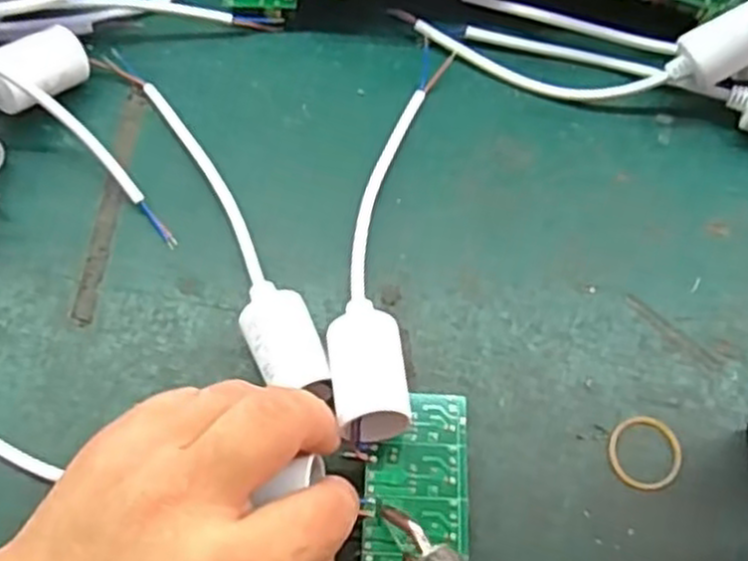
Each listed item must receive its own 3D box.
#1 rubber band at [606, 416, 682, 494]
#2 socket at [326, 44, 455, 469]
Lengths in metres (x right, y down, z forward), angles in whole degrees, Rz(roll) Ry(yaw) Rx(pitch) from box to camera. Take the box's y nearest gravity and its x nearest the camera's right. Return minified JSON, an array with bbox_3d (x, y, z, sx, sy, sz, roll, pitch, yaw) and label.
[{"bbox_3d":[0.111,0.069,0.315,0.030,0.004,0.031,1,63,-2],"label":"rubber band"},{"bbox_3d":[0.009,-0.027,0.343,0.033,0.034,0.213,8,63,2],"label":"socket"}]

